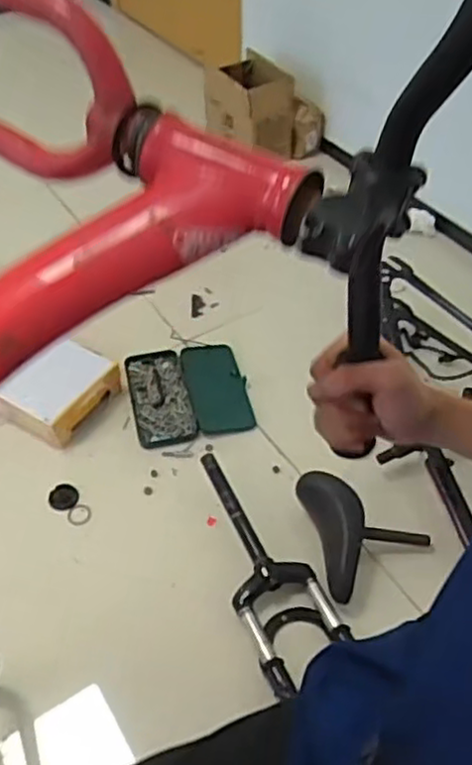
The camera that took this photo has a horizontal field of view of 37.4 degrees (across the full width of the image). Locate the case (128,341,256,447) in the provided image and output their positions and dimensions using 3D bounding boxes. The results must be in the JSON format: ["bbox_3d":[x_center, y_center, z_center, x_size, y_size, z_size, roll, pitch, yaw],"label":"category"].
[{"bbox_3d":[-0.101,0.028,1.491,0.244,0.043,0.260,-10,48,-9],"label":"case"}]

